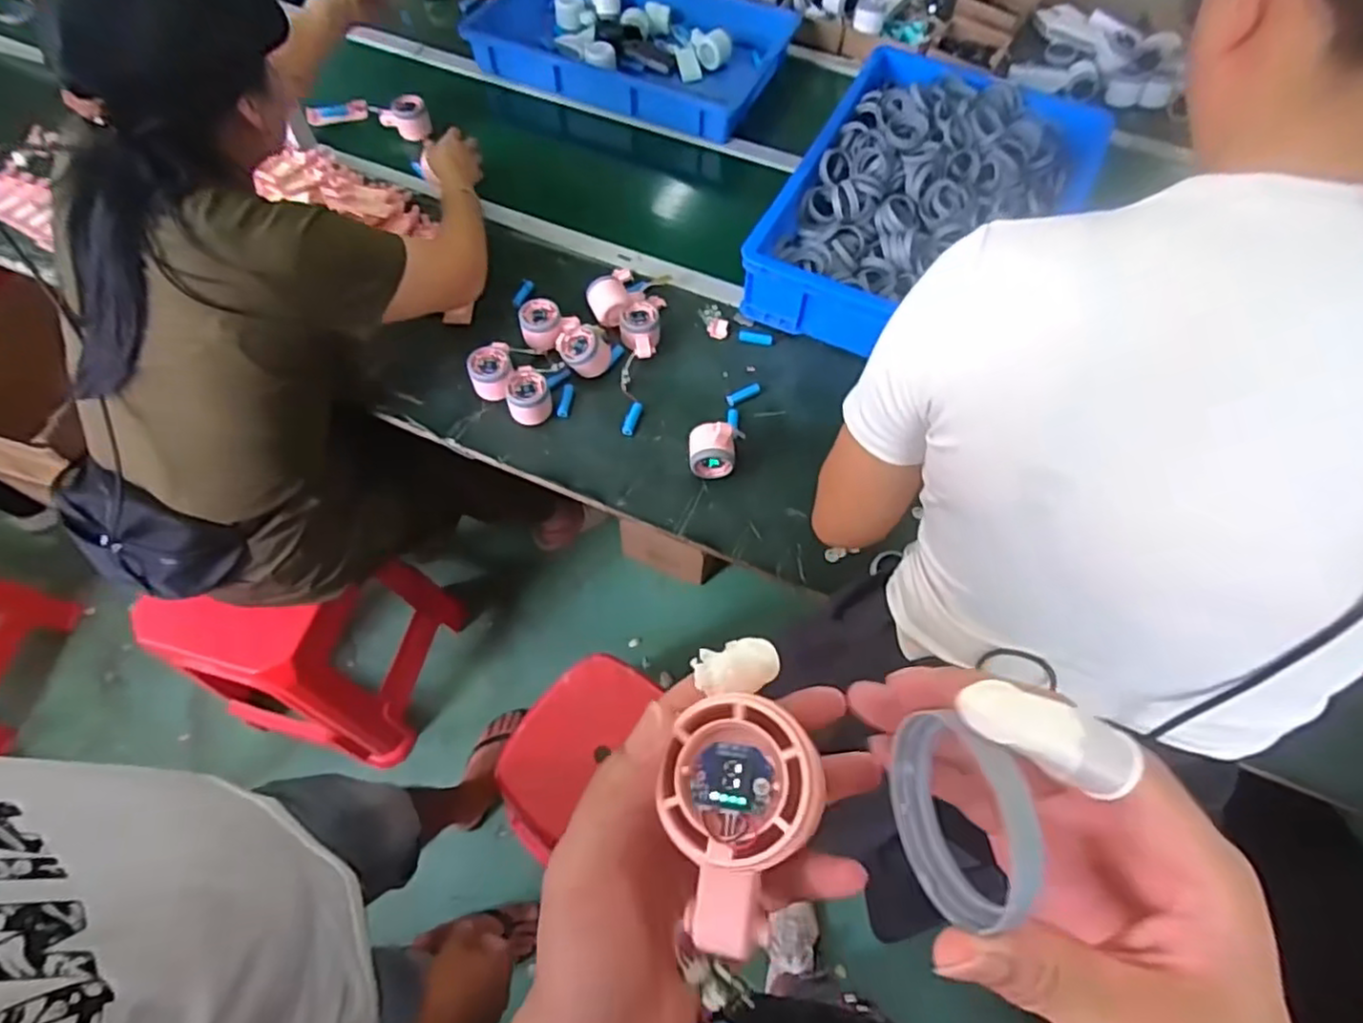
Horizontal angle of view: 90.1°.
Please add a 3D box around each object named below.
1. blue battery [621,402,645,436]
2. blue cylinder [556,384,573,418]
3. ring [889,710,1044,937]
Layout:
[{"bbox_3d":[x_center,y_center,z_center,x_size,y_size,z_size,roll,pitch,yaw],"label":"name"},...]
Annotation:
[{"bbox_3d":[-0.069,-0.132,0.956,0.019,0.012,0.056,14,62,6],"label":"blue battery"},{"bbox_3d":[-0.163,-0.157,0.959,0.016,0.011,0.052,8,62,3],"label":"blue cylinder"},{"bbox_3d":[0.079,0.088,0.196,0.016,0.054,0.054,-6,62,-4],"label":"ring"}]

